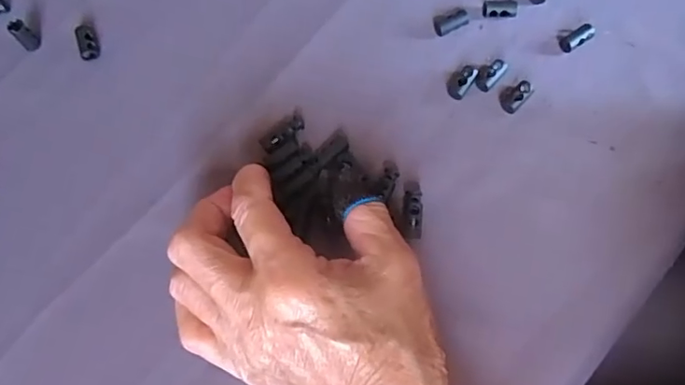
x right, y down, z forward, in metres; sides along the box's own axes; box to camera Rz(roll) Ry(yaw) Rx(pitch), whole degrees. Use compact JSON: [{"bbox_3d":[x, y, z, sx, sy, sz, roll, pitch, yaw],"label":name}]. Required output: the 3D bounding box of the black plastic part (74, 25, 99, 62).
[{"bbox_3d":[-0.143,-0.084,0.305,0.010,0.007,0.019,-19,76,-6],"label":"black plastic part"}]

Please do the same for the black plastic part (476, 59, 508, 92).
[{"bbox_3d":[0.081,-0.064,0.300,0.010,0.008,0.019,42,78,10],"label":"black plastic part"}]

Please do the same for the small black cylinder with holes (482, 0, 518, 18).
[{"bbox_3d":[0.090,-0.104,0.310,0.019,0.009,0.007,5,75,1],"label":"small black cylinder with holes"}]

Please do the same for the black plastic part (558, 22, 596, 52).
[{"bbox_3d":[0.131,-0.087,0.307,0.018,0.008,0.010,-29,77,-8],"label":"black plastic part"}]

